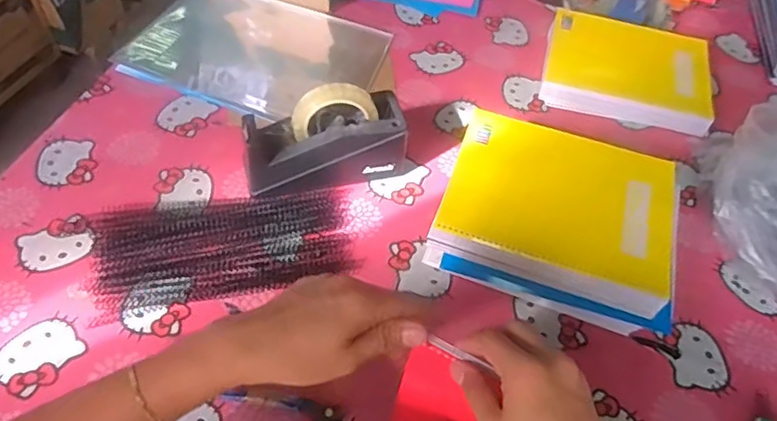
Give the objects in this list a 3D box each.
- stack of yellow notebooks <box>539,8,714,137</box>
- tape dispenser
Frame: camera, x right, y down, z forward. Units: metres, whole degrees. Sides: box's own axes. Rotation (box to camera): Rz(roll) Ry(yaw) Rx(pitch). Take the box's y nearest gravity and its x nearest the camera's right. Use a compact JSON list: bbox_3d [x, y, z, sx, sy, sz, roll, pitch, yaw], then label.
[{"bbox_3d":[0.373,-0.223,0.919,0.242,0.049,0.210,15,52,6],"label":"stack of yellow notebooks"},{"bbox_3d":[-0.078,-0.088,0.728,0.198,0.124,0.082,-12,54,-14],"label":"tape dispenser"}]

